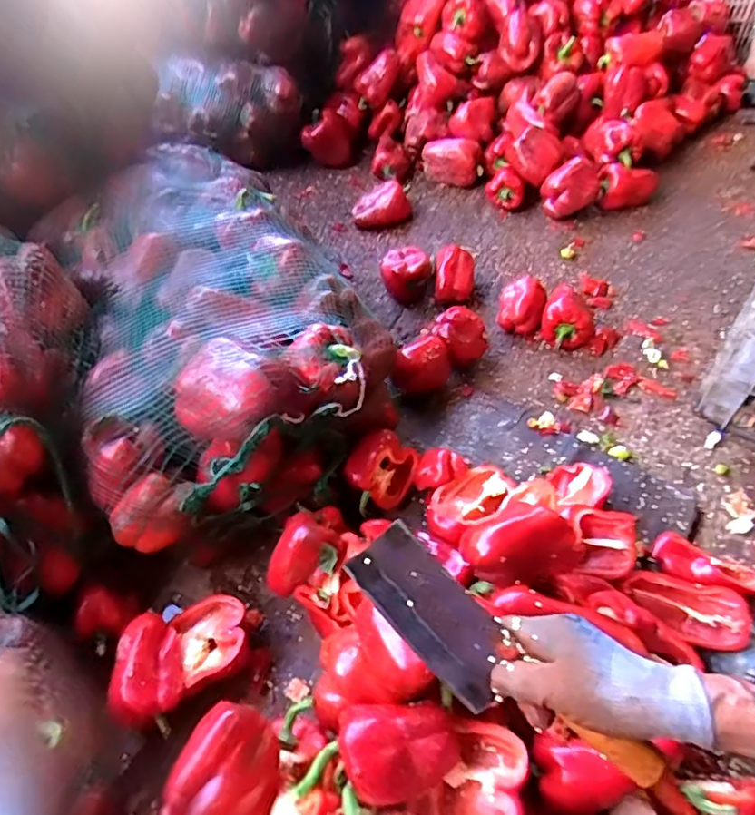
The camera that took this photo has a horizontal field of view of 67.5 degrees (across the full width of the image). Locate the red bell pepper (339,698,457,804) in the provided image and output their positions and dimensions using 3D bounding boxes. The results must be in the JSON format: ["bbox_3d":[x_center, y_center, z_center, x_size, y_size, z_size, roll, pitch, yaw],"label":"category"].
[{"bbox_3d":[0.019,0.281,0.464,0.097,0.053,0.067,-5,52,-2],"label":"red bell pepper"}]

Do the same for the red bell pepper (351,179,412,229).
[{"bbox_3d":[0.009,-0.426,1.190,0.125,0.064,0.093,-1,52,0],"label":"red bell pepper"}]

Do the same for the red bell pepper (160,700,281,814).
[{"bbox_3d":[-0.123,0.305,0.463,0.070,0.062,0.103,17,54,14],"label":"red bell pepper"}]

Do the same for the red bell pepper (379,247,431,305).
[{"bbox_3d":[0.052,-0.238,1.035,0.092,0.074,0.087,-1,52,0],"label":"red bell pepper"}]

